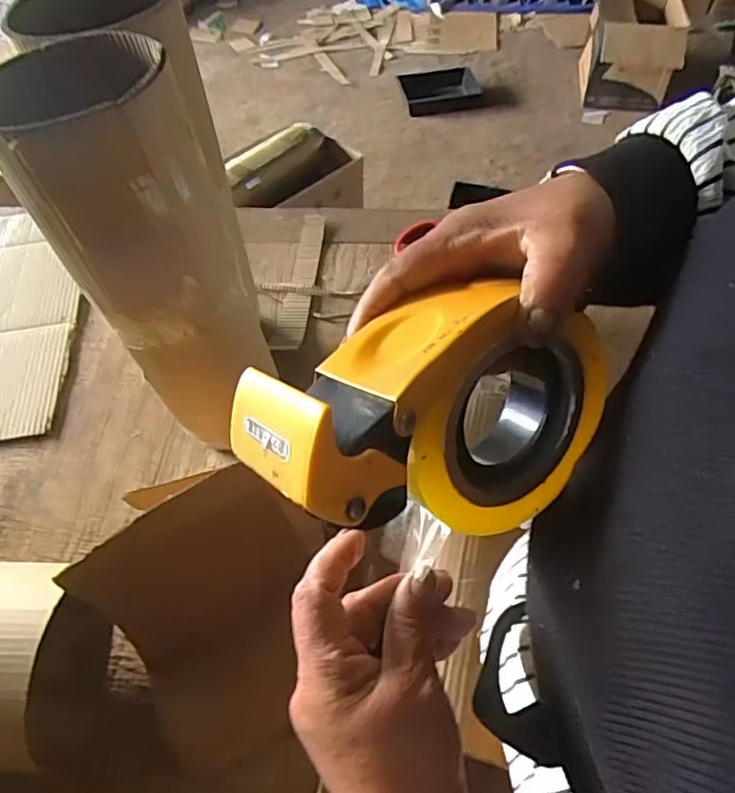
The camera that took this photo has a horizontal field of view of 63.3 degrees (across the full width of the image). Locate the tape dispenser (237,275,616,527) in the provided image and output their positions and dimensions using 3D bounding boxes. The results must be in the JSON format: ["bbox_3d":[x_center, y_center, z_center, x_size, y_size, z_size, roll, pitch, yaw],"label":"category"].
[{"bbox_3d":[0.035,0.003,0.275,0.180,0.111,0.067,11,8,-39],"label":"tape dispenser"}]

